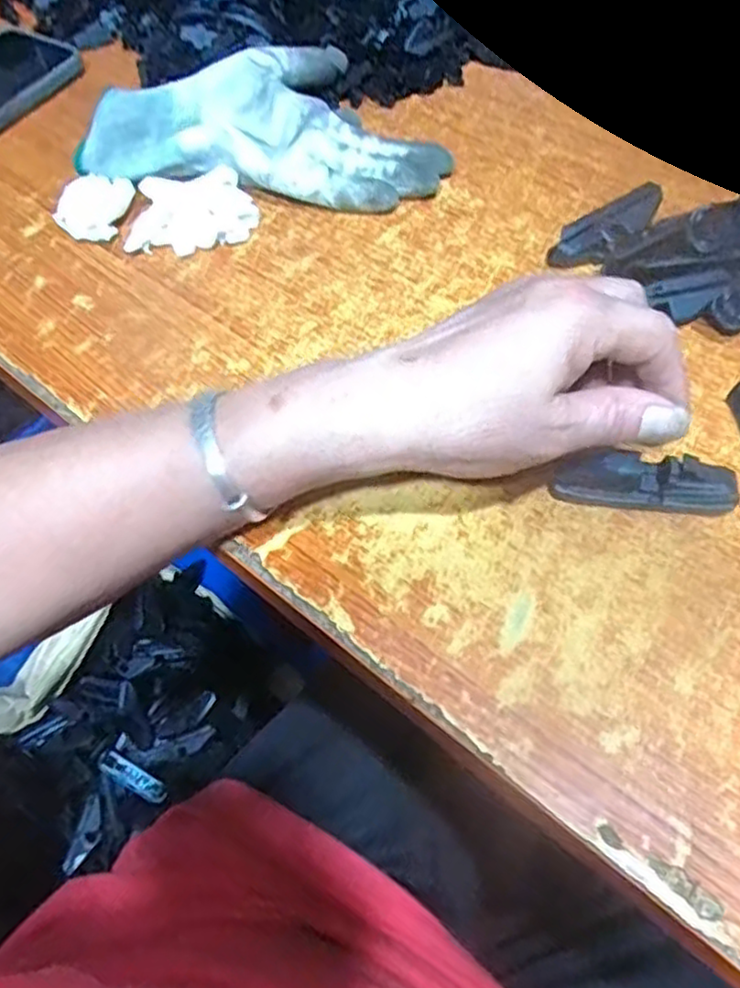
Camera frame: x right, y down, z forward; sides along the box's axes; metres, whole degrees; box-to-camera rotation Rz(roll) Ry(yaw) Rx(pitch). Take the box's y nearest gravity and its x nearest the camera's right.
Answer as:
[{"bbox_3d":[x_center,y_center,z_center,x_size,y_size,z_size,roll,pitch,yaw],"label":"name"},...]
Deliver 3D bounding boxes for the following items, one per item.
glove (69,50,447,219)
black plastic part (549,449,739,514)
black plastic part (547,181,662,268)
[{"bbox_3d":[-0.059,-0.226,0.432,0.206,0.036,0.124,3,59,6],"label":"glove"},{"bbox_3d":[0.114,-0.005,0.299,0.072,0.020,0.015,3,59,12],"label":"black plastic part"},{"bbox_3d":[0.129,-0.139,0.380,0.068,0.021,0.022,-28,60,-13],"label":"black plastic part"}]

